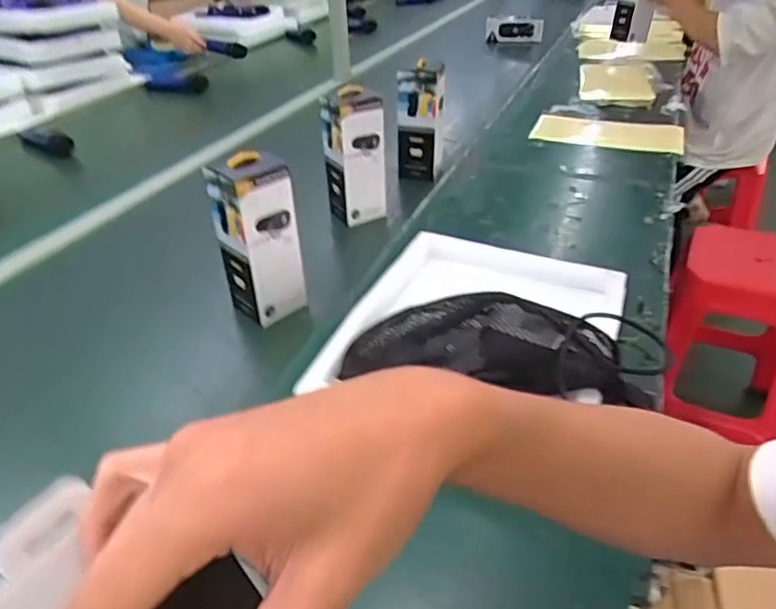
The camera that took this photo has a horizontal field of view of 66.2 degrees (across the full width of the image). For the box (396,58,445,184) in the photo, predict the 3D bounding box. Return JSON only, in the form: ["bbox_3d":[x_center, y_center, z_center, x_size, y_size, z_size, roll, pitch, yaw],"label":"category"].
[{"bbox_3d":[0.060,-0.331,1.076,0.081,0.184,0.049,-1,35,5],"label":"box"}]

